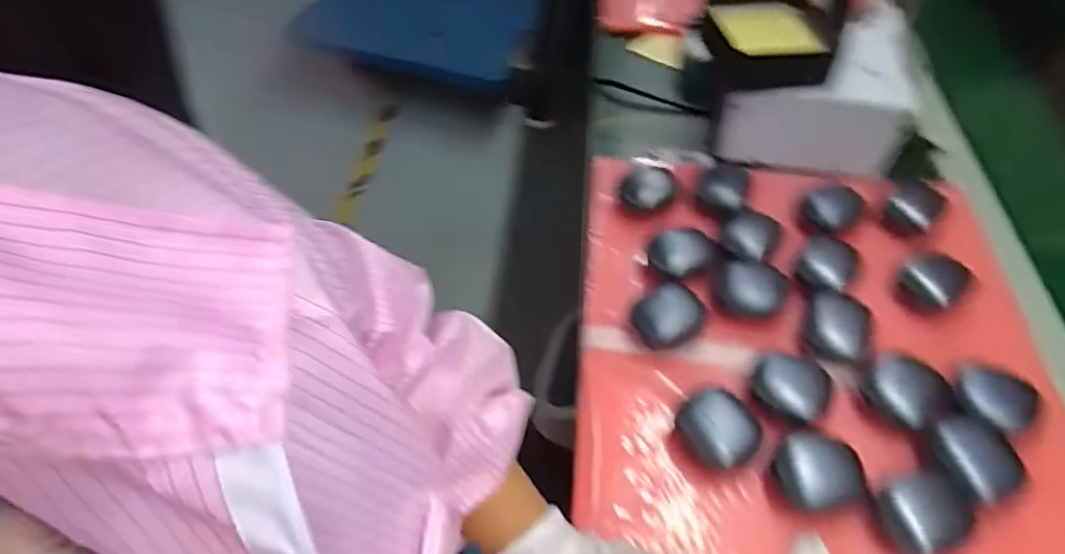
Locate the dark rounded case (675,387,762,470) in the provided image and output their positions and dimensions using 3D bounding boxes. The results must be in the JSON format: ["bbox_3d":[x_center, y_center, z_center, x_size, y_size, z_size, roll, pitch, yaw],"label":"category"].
[{"bbox_3d":[0.125,0.105,0.421,0.041,0.033,0.049,-30,58,-23],"label":"dark rounded case"}]

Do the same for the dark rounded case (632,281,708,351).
[{"bbox_3d":[0.106,0.030,0.480,0.050,0.027,0.042,-34,59,-25],"label":"dark rounded case"}]

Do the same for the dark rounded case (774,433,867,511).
[{"bbox_3d":[0.186,0.126,0.405,0.052,0.023,0.041,-2,51,-3],"label":"dark rounded case"}]

